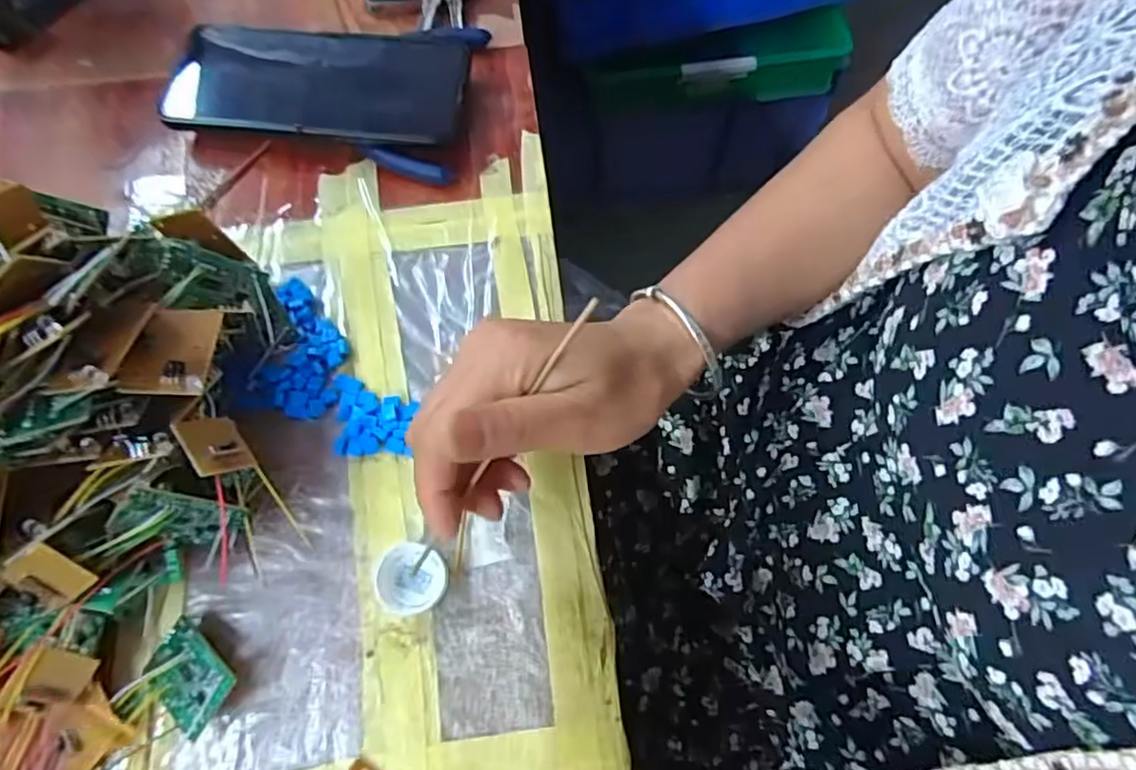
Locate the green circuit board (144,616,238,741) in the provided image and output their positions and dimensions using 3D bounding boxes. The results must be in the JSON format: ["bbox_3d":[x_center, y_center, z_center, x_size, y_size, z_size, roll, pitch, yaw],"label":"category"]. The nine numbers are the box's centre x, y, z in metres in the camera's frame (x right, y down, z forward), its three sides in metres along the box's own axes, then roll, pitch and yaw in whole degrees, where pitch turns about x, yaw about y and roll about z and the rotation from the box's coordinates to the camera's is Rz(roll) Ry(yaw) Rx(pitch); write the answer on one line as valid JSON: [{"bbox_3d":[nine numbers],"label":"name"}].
[{"bbox_3d":[-0.163,0.124,0.274,0.042,0.004,0.030,32,84,23],"label":"green circuit board"}]

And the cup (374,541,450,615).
[{"bbox_3d":[-0.070,0.088,0.293,0.031,0.012,0.030,-1,68,2],"label":"cup"}]

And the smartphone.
[{"bbox_3d":[-0.147,-0.185,0.386,0.171,0.009,0.086,7,69,2],"label":"smartphone"}]

